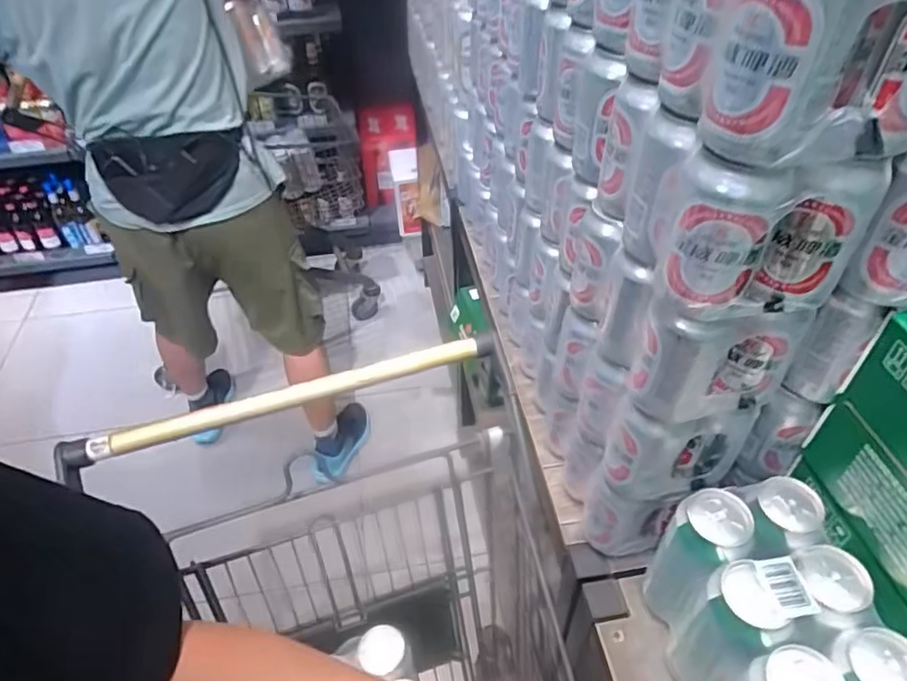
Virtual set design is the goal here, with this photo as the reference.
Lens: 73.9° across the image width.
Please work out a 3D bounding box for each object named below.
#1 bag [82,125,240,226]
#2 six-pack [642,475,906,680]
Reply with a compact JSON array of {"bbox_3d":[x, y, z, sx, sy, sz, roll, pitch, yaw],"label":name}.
[{"bbox_3d":[-0.518,-0.307,1.121,0.247,0.124,0.100,-13,46,-10],"label":"bag"},{"bbox_3d":[0.262,0.245,0.512,0.124,0.147,0.188,-7,45,-5],"label":"six-pack"}]

